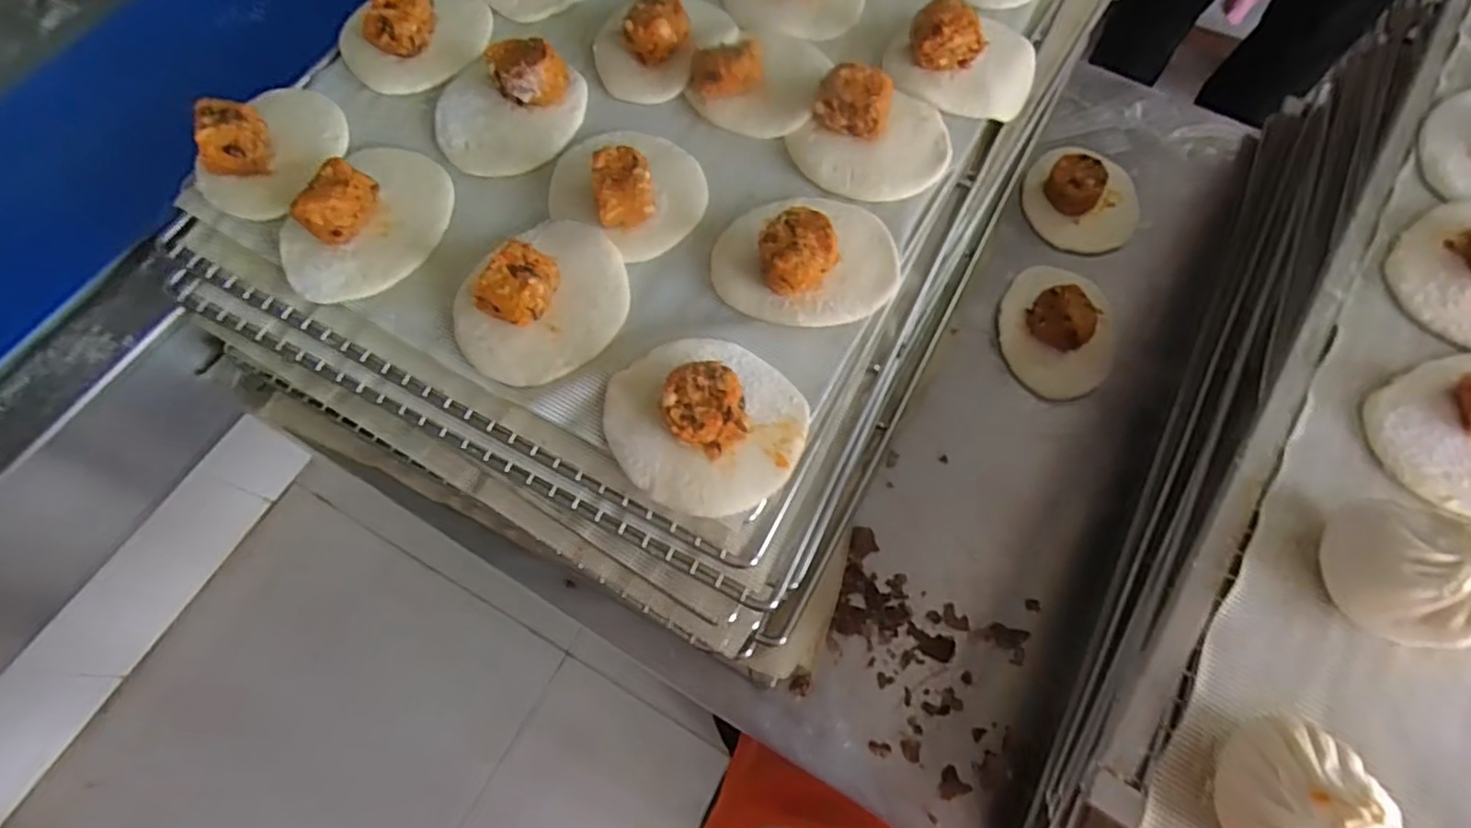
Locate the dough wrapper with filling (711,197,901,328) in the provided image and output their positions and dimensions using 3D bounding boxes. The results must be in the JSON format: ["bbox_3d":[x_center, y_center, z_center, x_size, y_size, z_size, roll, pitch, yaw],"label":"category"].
[{"bbox_3d":[0.040,-0.092,0.367,0.100,0.034,0.082,9,68,3],"label":"dough wrapper with filling"}]

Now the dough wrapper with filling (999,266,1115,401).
[{"bbox_3d":[0.227,-0.062,0.468,0.084,0.042,0.088,0,67,0],"label":"dough wrapper with filling"}]

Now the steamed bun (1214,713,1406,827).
[{"bbox_3d":[0.200,0.139,0.235,0.051,0.041,0.057,7,68,3],"label":"steamed bun"}]

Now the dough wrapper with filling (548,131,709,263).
[{"bbox_3d":[-0.063,-0.139,0.386,0.089,0.036,0.078,33,71,13],"label":"dough wrapper with filling"}]

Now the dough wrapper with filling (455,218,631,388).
[{"bbox_3d":[-0.104,-0.067,0.353,0.096,0.038,0.087,-41,73,-15],"label":"dough wrapper with filling"}]

